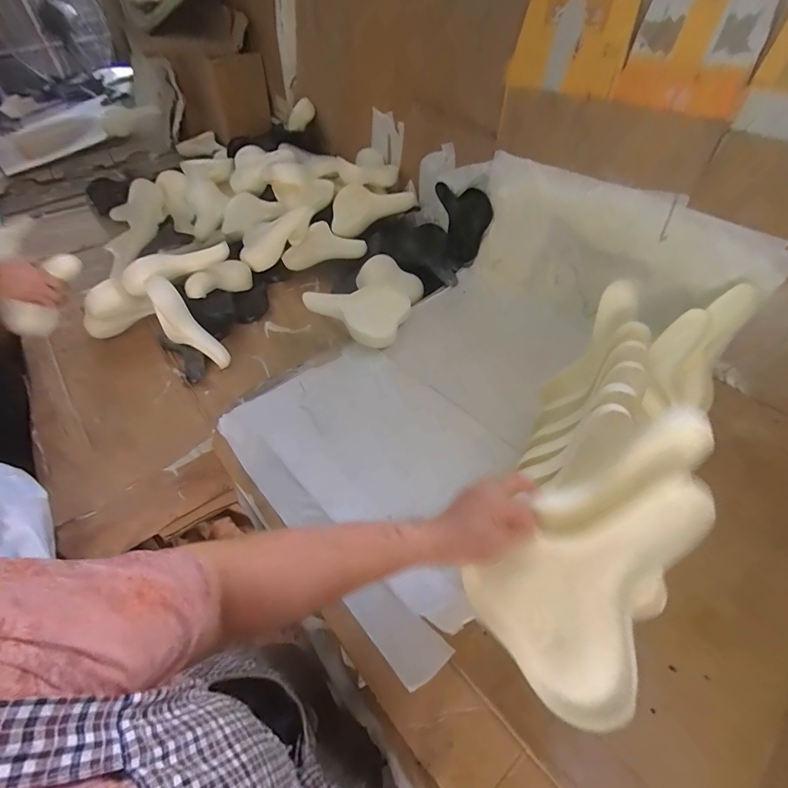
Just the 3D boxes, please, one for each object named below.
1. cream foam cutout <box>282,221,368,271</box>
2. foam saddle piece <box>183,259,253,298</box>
[{"bbox_3d":[-0.210,-0.466,1.260,0.258,0.077,0.126,-5,50,12],"label":"cream foam cutout"},{"bbox_3d":[-0.485,-0.322,1.144,0.057,0.077,0.216,22,32,16],"label":"foam saddle piece"}]

